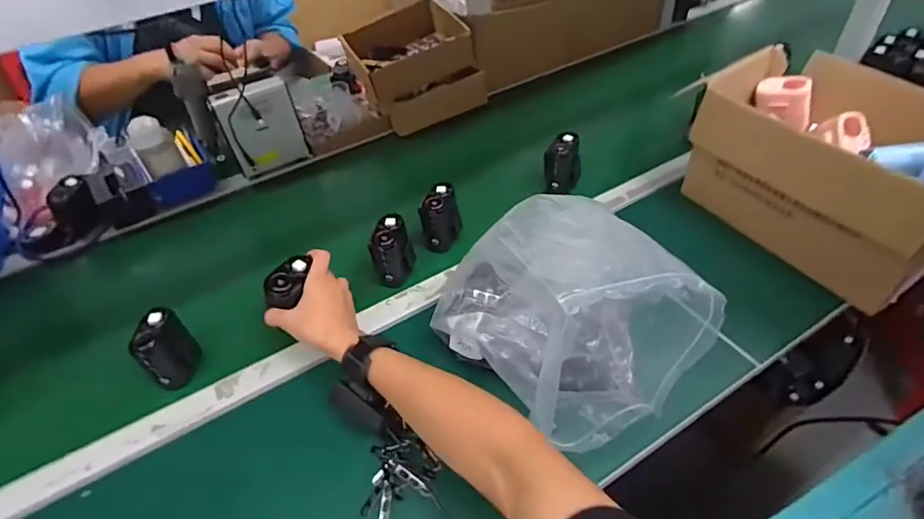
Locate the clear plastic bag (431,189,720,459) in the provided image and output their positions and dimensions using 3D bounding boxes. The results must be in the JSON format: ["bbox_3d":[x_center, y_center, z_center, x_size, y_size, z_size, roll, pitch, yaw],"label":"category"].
[{"bbox_3d":[0.103,0.045,0.513,0.173,0.193,0.225,-30,51,-23],"label":"clear plastic bag"}]

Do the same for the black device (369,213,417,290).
[{"bbox_3d":[-0.097,-0.011,0.690,0.059,0.074,0.065,-10,46,-5],"label":"black device"}]

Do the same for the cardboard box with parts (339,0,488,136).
[{"bbox_3d":[-0.100,-0.388,1.009,0.232,0.156,0.185,-21,48,-15],"label":"cardboard box with parts"}]

